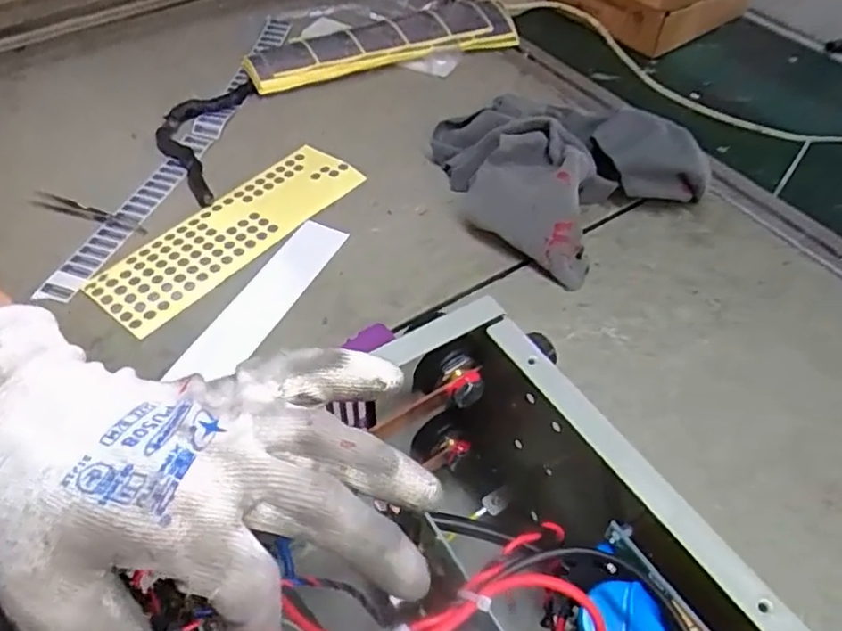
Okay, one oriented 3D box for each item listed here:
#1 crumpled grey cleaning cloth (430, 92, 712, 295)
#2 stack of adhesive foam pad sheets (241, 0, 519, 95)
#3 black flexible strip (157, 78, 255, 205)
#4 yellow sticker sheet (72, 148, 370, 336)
[{"bbox_3d":[0.120,-0.149,0.607,0.206,0.063,0.228,-32,58,-24],"label":"crumpled grey cleaning cloth"},{"bbox_3d":[-0.043,-0.335,0.765,0.343,0.026,0.104,-24,55,-19],"label":"stack of adhesive foam pad sheets"},{"bbox_3d":[-0.224,-0.184,0.638,0.077,0.019,0.186,2,51,1],"label":"black flexible strip"},{"bbox_3d":[-0.166,-0.080,0.567,0.080,0.008,0.253,30,56,22],"label":"yellow sticker sheet"}]

